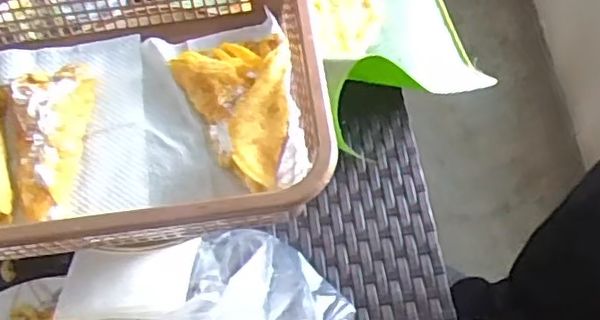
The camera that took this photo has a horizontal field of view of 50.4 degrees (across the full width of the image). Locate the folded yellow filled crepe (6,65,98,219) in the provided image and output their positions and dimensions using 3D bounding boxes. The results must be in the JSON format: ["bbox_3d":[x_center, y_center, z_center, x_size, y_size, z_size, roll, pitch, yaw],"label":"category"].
[{"bbox_3d":[-0.202,-0.017,0.518,0.065,0.026,0.132,-10,60,-2],"label":"folded yellow filled crepe"}]

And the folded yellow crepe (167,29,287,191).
[{"bbox_3d":[-0.039,-0.046,0.520,0.086,0.030,0.146,-26,62,-11],"label":"folded yellow crepe"}]

